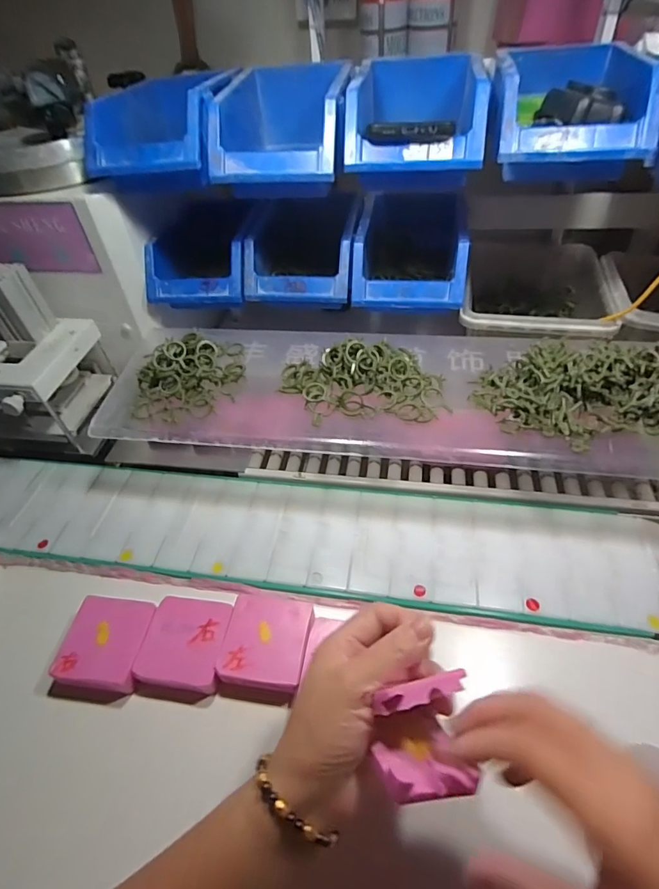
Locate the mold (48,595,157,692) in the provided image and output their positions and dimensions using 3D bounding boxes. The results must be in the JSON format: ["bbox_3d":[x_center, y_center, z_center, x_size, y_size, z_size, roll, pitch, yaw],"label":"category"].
[{"bbox_3d":[-0.188,0.170,0.391,0.067,0.023,0.072,2,47,7],"label":"mold"}]

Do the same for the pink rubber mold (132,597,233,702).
[{"bbox_3d":[-0.120,0.168,0.386,0.068,0.019,0.072,4,47,8],"label":"pink rubber mold"}]

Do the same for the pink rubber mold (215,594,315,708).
[{"bbox_3d":[-0.052,0.166,0.381,0.068,0.019,0.072,5,48,9],"label":"pink rubber mold"}]

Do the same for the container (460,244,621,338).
[{"bbox_3d":[0.246,-0.180,0.571,0.153,0.073,0.220,8,48,12],"label":"container"}]

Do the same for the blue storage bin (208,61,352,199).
[{"bbox_3d":[-0.045,-0.333,0.490,0.126,0.081,0.204,2,47,6],"label":"blue storage bin"}]

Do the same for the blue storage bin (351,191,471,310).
[{"bbox_3d":[0.096,-0.227,0.542,0.123,0.069,0.167,4,47,8],"label":"blue storage bin"}]

